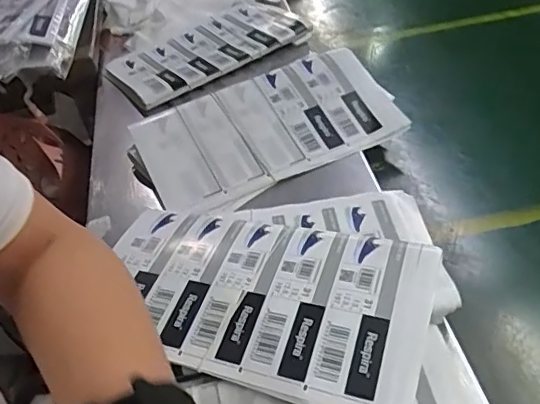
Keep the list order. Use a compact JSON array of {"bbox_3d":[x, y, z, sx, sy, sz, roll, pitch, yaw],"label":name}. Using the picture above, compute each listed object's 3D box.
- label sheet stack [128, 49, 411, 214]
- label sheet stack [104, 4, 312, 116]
[{"bbox_3d":[-0.001,-0.078,0.553,0.252,0.027,0.137,-25,48,-18],"label":"label sheet stack"},{"bbox_3d":[-0.079,-0.193,0.703,0.237,0.025,0.135,-29,46,-19],"label":"label sheet stack"}]

